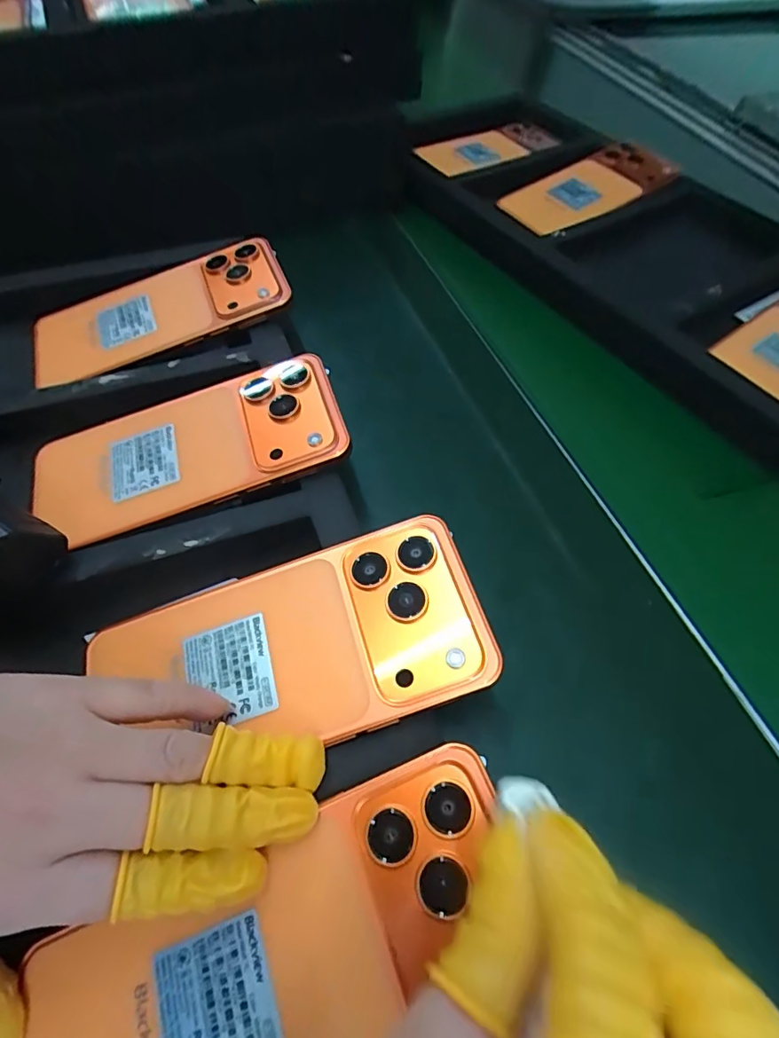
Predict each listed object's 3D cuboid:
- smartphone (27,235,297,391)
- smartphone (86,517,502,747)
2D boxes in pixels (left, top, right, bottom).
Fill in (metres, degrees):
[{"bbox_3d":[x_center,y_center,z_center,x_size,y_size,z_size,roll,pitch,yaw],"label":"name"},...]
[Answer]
[{"bbox_3d":[-0.144,-0.135,0.314,0.157,0.016,0.079,-22,60,-14],"label":"smartphone"},{"bbox_3d":[-0.041,0.054,0.200,0.154,0.006,0.073,-19,61,1],"label":"smartphone"}]

